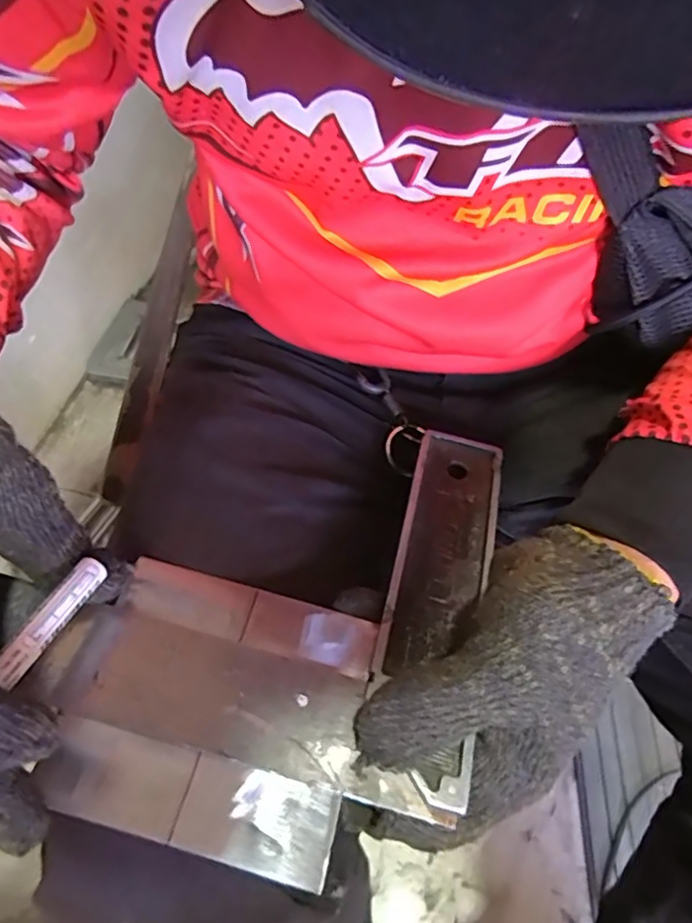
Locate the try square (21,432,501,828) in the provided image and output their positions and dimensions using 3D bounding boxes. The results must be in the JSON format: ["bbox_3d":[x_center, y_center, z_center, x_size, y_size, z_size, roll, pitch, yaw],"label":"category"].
[{"bbox_3d":[-0.020,0.044,0.289,0.169,0.024,0.185,13,55,7],"label":"try square"}]

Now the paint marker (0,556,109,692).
[{"bbox_3d":[-0.116,0.072,0.204,0.009,0.008,0.105,18,42,10],"label":"paint marker"}]

